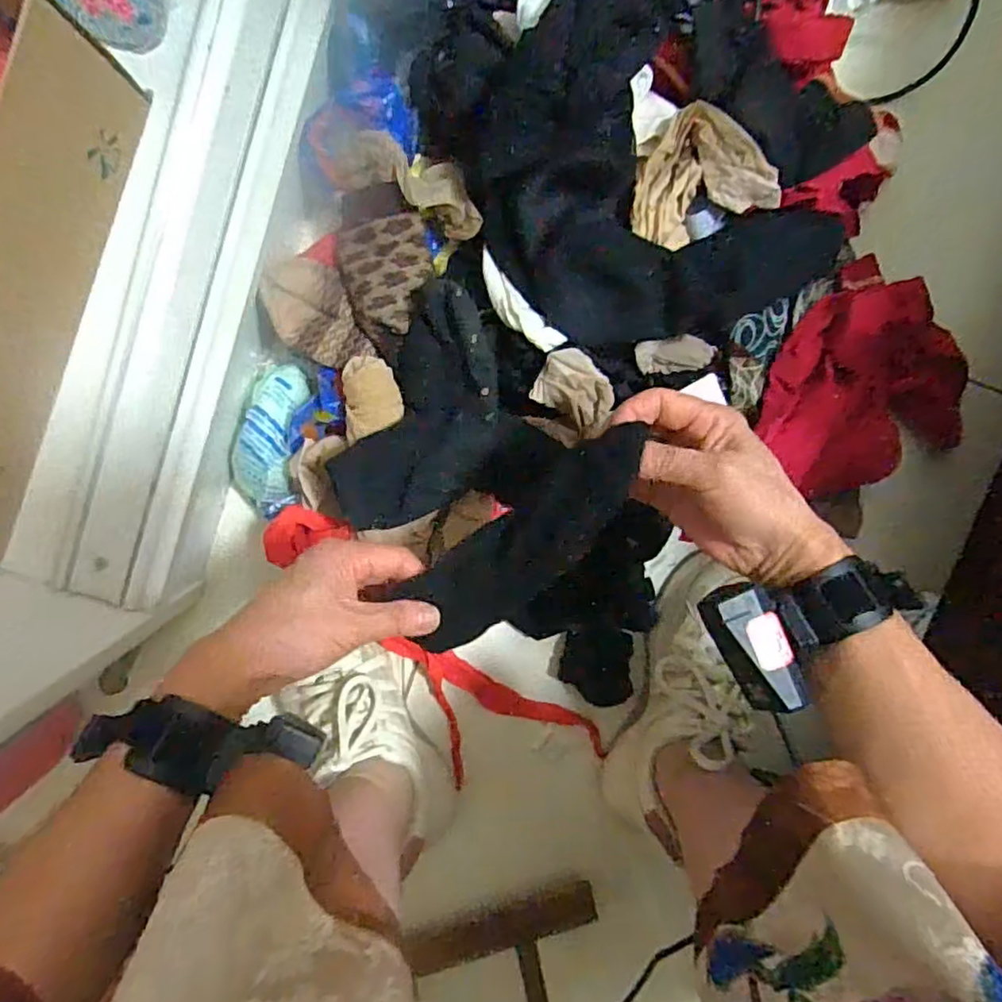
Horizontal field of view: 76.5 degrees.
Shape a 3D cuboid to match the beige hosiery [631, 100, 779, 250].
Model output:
[{"bbox_3d":[0.140,-0.218,0.451,0.088,0.035,0.087,-1,99,-4],"label":"beige hosiery"}]

